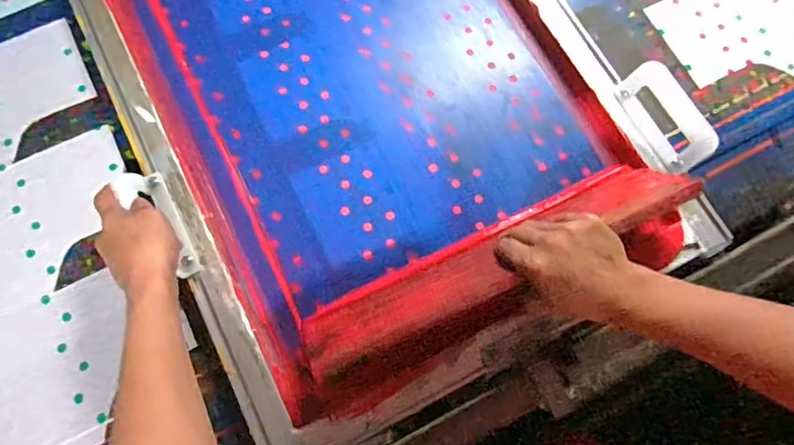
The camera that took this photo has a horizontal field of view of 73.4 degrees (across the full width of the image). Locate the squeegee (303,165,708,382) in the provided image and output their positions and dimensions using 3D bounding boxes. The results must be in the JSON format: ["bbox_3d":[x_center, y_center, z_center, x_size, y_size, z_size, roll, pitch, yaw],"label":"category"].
[{"bbox_3d":[0.093,0.037,0.535,0.398,0.120,0.029,-22,115,-3],"label":"squeegee"}]

